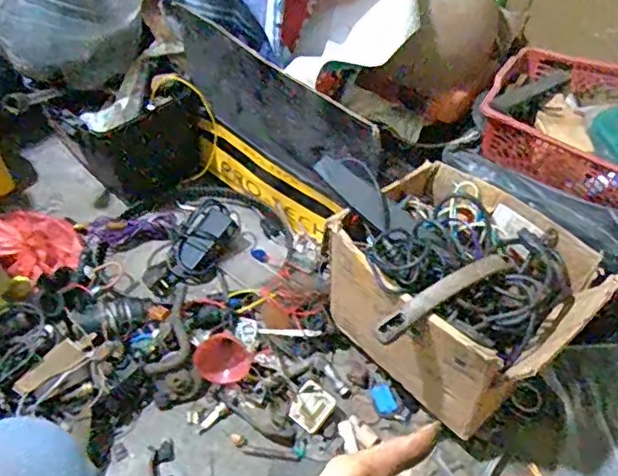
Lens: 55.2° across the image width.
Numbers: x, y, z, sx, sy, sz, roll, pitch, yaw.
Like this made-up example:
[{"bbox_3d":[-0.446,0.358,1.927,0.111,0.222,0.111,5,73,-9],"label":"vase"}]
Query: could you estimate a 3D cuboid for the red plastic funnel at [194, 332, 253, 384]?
[{"bbox_3d":[-0.125,0.173,0.862,0.076,0.031,0.070,-5,92,-8],"label":"red plastic funnel"}]

